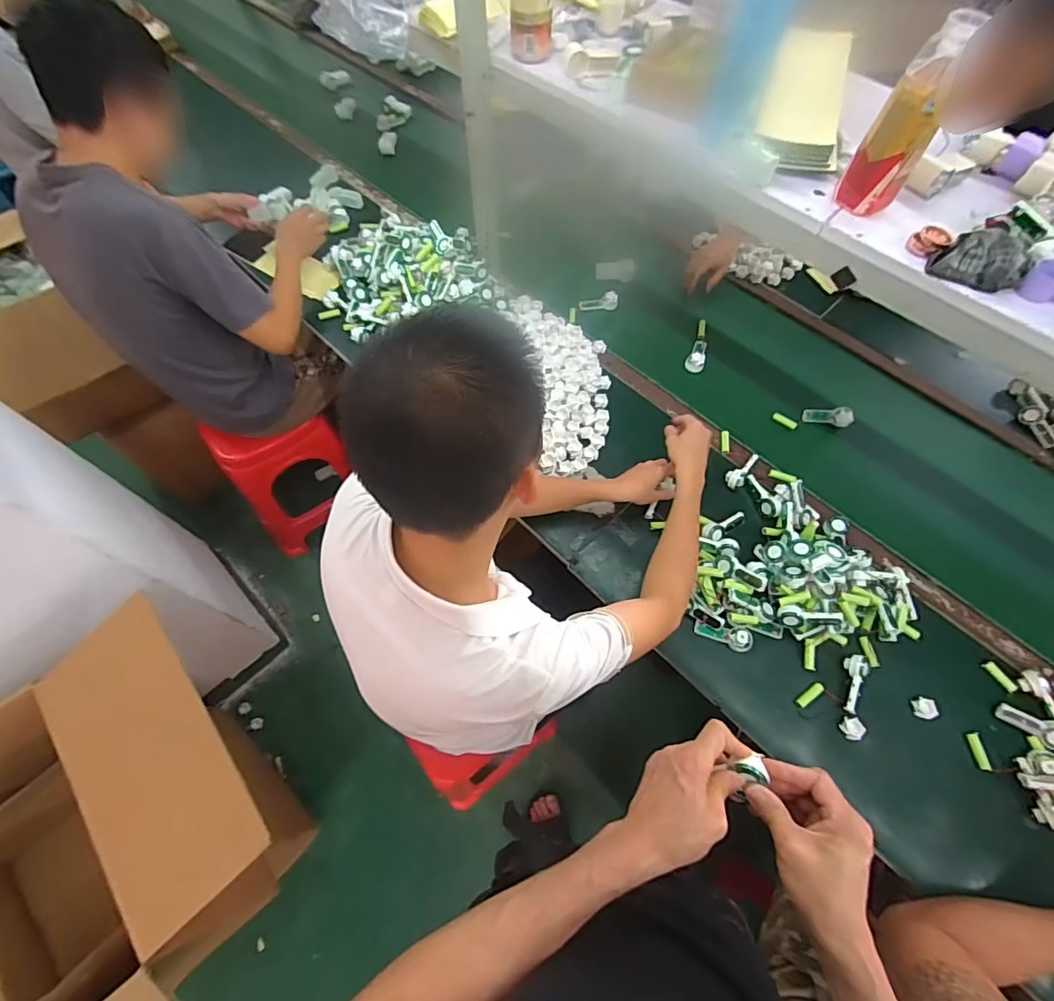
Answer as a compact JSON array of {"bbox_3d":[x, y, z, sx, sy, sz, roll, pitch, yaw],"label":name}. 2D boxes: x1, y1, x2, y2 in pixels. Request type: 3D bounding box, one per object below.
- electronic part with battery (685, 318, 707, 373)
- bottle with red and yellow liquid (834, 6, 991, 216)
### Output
[{"bbox_3d":[0.401,-0.359,1.162,0.040,0.033,0.151,18,64,9],"label":"electronic part with battery"},{"bbox_3d":[0.457,-0.448,0.608,0.074,0.192,0.055,17,64,8],"label":"bottle with red and yellow liquid"}]

